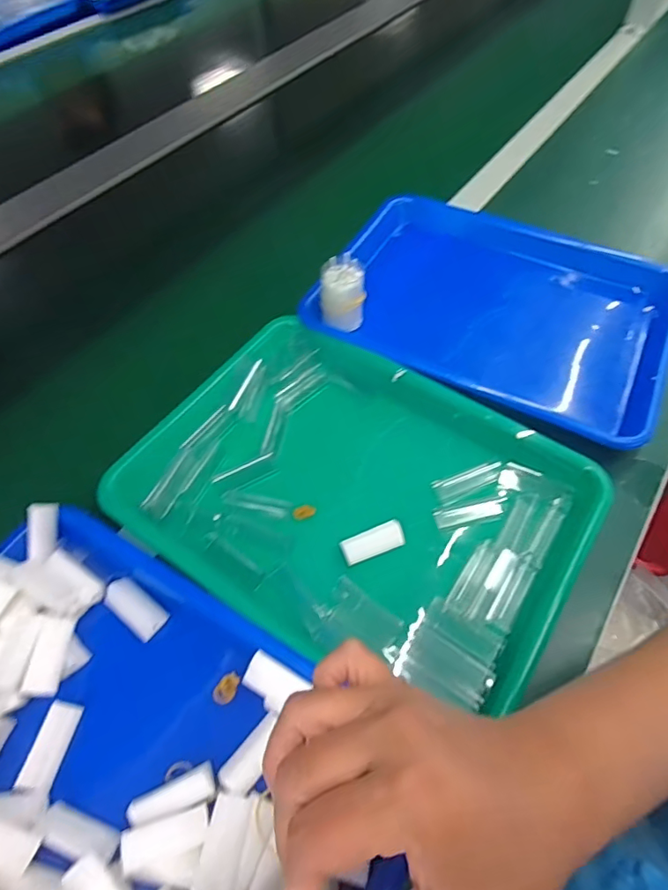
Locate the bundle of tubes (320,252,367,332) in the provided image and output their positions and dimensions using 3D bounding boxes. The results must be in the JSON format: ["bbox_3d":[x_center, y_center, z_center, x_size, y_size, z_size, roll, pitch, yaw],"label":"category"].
[{"bbox_3d":[0.008,-0.146,0.477,0.040,0.049,0.040,-1,57,1],"label":"bundle of tubes"}]

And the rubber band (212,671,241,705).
[{"bbox_3d":[-0.070,0.158,0.326,0.012,0.007,0.020,18,59,13],"label":"rubber band"}]

